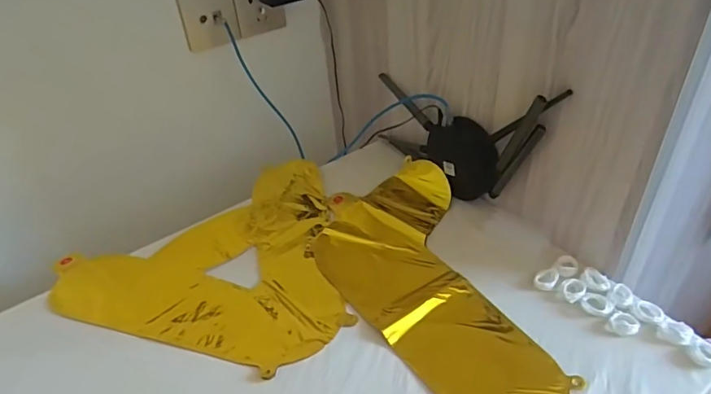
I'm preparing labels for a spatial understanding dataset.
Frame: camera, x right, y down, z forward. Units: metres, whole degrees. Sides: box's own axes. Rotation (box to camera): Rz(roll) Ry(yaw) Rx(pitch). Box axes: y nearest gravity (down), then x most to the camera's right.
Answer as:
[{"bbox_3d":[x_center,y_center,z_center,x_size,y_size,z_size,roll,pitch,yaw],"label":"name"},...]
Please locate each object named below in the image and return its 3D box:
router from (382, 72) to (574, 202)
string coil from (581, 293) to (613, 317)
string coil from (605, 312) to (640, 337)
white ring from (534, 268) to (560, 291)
[{"bbox_3d":[0.132,-0.102,0.675,0.039,0.189,0.311,-25,43,-22],"label":"router"},{"bbox_3d":[0.268,0.120,0.534,0.031,0.009,0.030,-4,39,3],"label":"string coil"},{"bbox_3d":[0.285,0.135,0.512,0.028,0.011,0.030,-4,39,3],"label":"string coil"},{"bbox_3d":[0.225,0.098,0.566,0.024,0.010,0.031,15,44,24],"label":"white ring"}]

